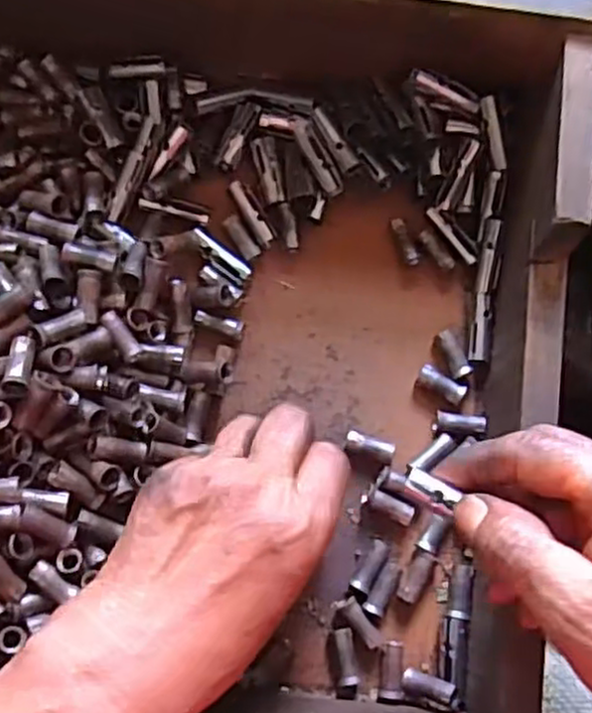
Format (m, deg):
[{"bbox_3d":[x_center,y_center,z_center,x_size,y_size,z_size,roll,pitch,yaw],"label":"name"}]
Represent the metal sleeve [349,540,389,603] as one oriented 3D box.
[{"bbox_3d":[0.034,0.102,0.354,0.010,0.008,0.029,31,81,6],"label":"metal sleeve"}]

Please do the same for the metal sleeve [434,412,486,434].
[{"bbox_3d":[0.081,0.033,0.364,0.025,0.006,0.010,4,79,14],"label":"metal sleeve"}]

